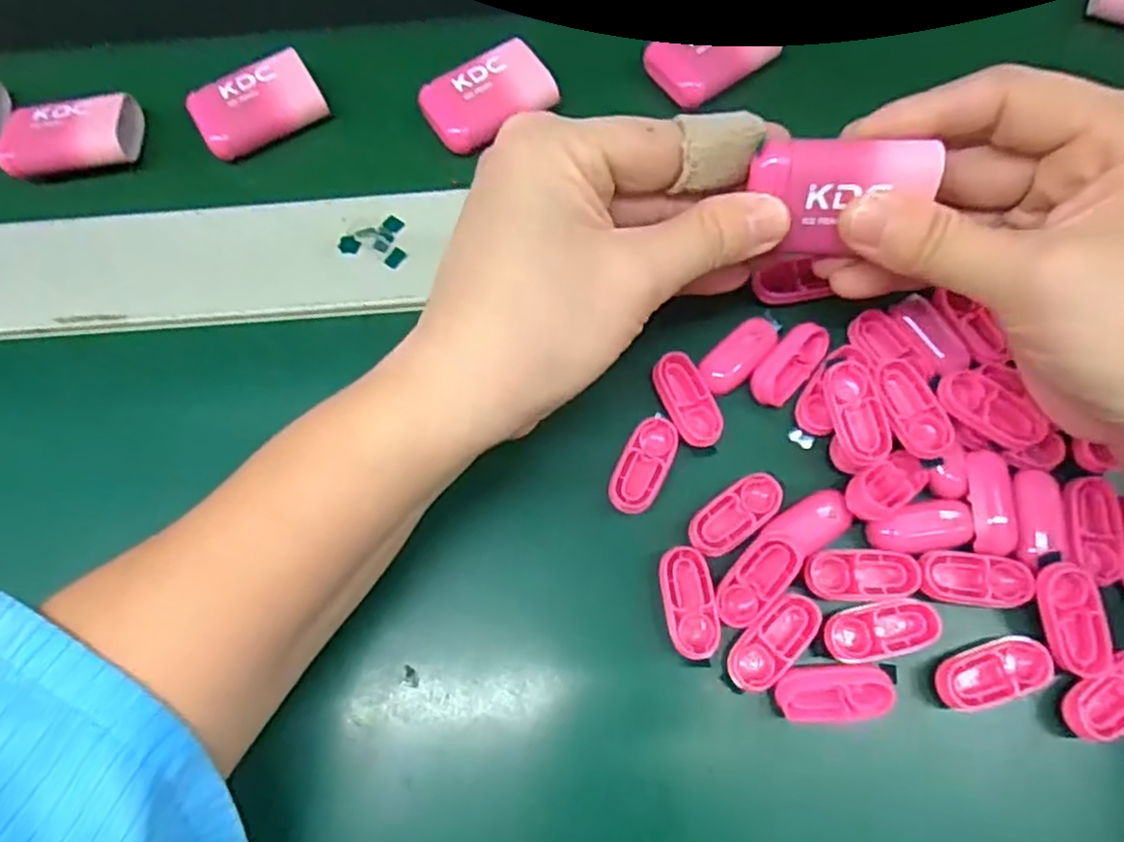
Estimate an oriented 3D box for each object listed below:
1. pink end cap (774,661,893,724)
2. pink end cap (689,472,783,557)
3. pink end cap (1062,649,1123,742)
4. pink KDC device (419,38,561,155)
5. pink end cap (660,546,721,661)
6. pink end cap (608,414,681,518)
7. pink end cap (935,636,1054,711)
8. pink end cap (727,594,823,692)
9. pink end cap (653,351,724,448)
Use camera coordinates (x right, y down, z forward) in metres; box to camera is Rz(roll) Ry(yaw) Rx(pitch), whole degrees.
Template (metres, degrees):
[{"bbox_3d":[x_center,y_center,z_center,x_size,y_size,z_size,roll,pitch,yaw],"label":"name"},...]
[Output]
[{"bbox_3d":[0.083,0.082,0.212,0.034,0.005,0.016,-3,71,1],"label":"pink end cap"},{"bbox_3d":[0.057,0.030,0.229,0.035,0.004,0.016,-39,74,-11],"label":"pink end cap"},{"bbox_3d":[0.167,0.081,0.212,0.034,0.006,0.015,-35,73,-10],"label":"pink end cap"},{"bbox_3d":[-0.030,-0.134,0.289,0.052,0.010,0.033,-34,73,-9],"label":"pink KDC device"},{"bbox_3d":[0.041,0.057,0.223,0.015,0.004,0.034,-10,71,-1],"label":"pink end cap"},{"bbox_3d":[0.028,0.015,0.238,0.016,0.005,0.034,24,73,10],"label":"pink end cap"},{"bbox_3d":[0.131,0.076,0.215,0.034,0.007,0.016,-21,71,-5],"label":"pink end cap"},{"bbox_3d":[0.066,0.069,0.221,0.033,0.010,0.016,-42,74,-12],"label":"pink end cap"},{"bbox_3d":[0.043,-0.007,0.244,0.016,0.004,0.034,-24,71,-6],"label":"pink end cap"}]

